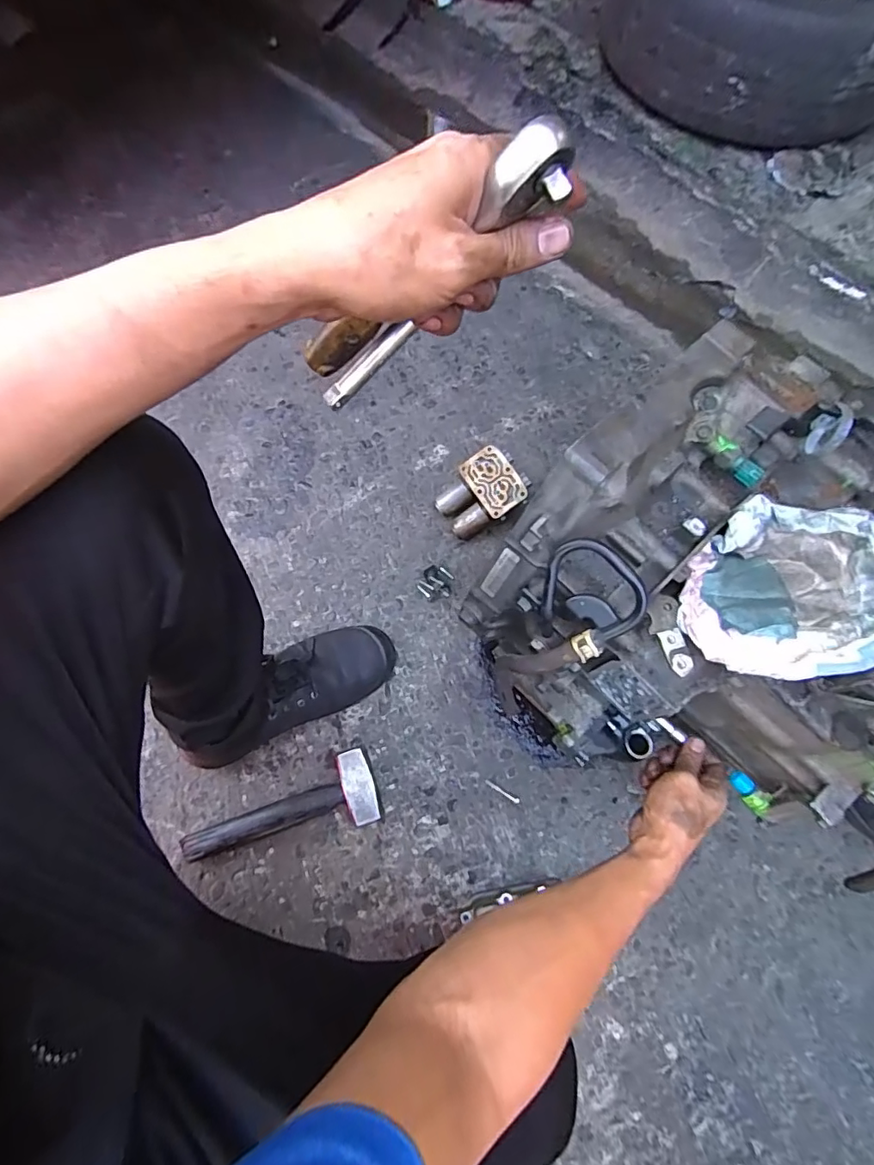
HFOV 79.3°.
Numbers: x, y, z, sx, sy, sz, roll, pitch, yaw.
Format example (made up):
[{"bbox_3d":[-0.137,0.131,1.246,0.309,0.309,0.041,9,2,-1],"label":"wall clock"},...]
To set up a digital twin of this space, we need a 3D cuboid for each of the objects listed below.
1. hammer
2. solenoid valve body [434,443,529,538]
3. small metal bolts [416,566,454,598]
[{"bbox_3d":[-0.197,0.294,0.671,0.240,0.034,0.085,-17,72,-8],"label":"hammer"},{"bbox_3d":[0.068,-0.134,0.808,0.131,0.045,0.094,-40,77,17],"label":"solenoid valve body"},{"bbox_3d":[-0.002,-0.001,0.790,0.050,0.008,0.047,3,71,-1],"label":"small metal bolts"}]

